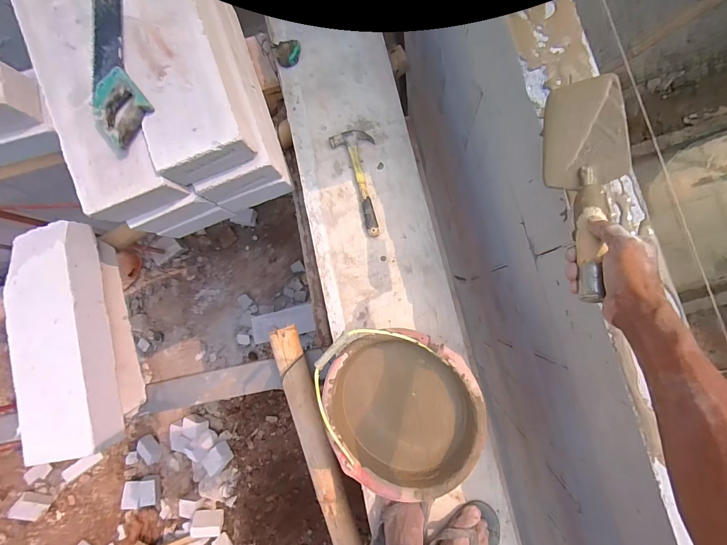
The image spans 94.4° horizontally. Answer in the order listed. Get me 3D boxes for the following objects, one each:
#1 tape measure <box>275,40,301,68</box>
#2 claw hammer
[{"bbox_3d":[-0.197,-0.581,0.887,0.061,0.027,0.064,-1,85,9],"label":"tape measure"},{"bbox_3d":[0.011,-0.234,0.847,0.098,0.027,0.275,-23,82,7],"label":"claw hammer"}]

